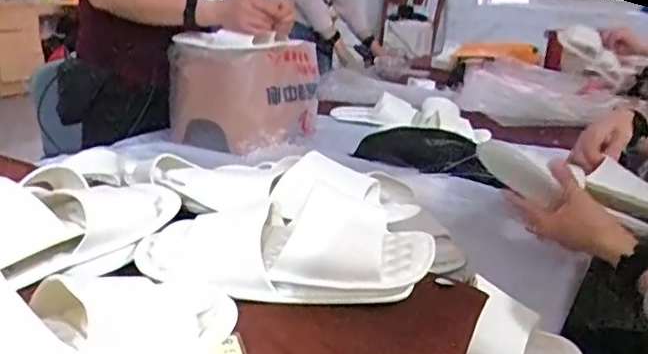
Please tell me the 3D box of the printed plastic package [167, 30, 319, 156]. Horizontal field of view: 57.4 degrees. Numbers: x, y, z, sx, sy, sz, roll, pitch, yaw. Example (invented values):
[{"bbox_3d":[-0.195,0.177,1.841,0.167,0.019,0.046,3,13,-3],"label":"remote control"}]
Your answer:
[{"bbox_3d":[-0.185,-0.208,1.395,0.352,0.234,0.275,1,19,-3],"label":"printed plastic package"}]

